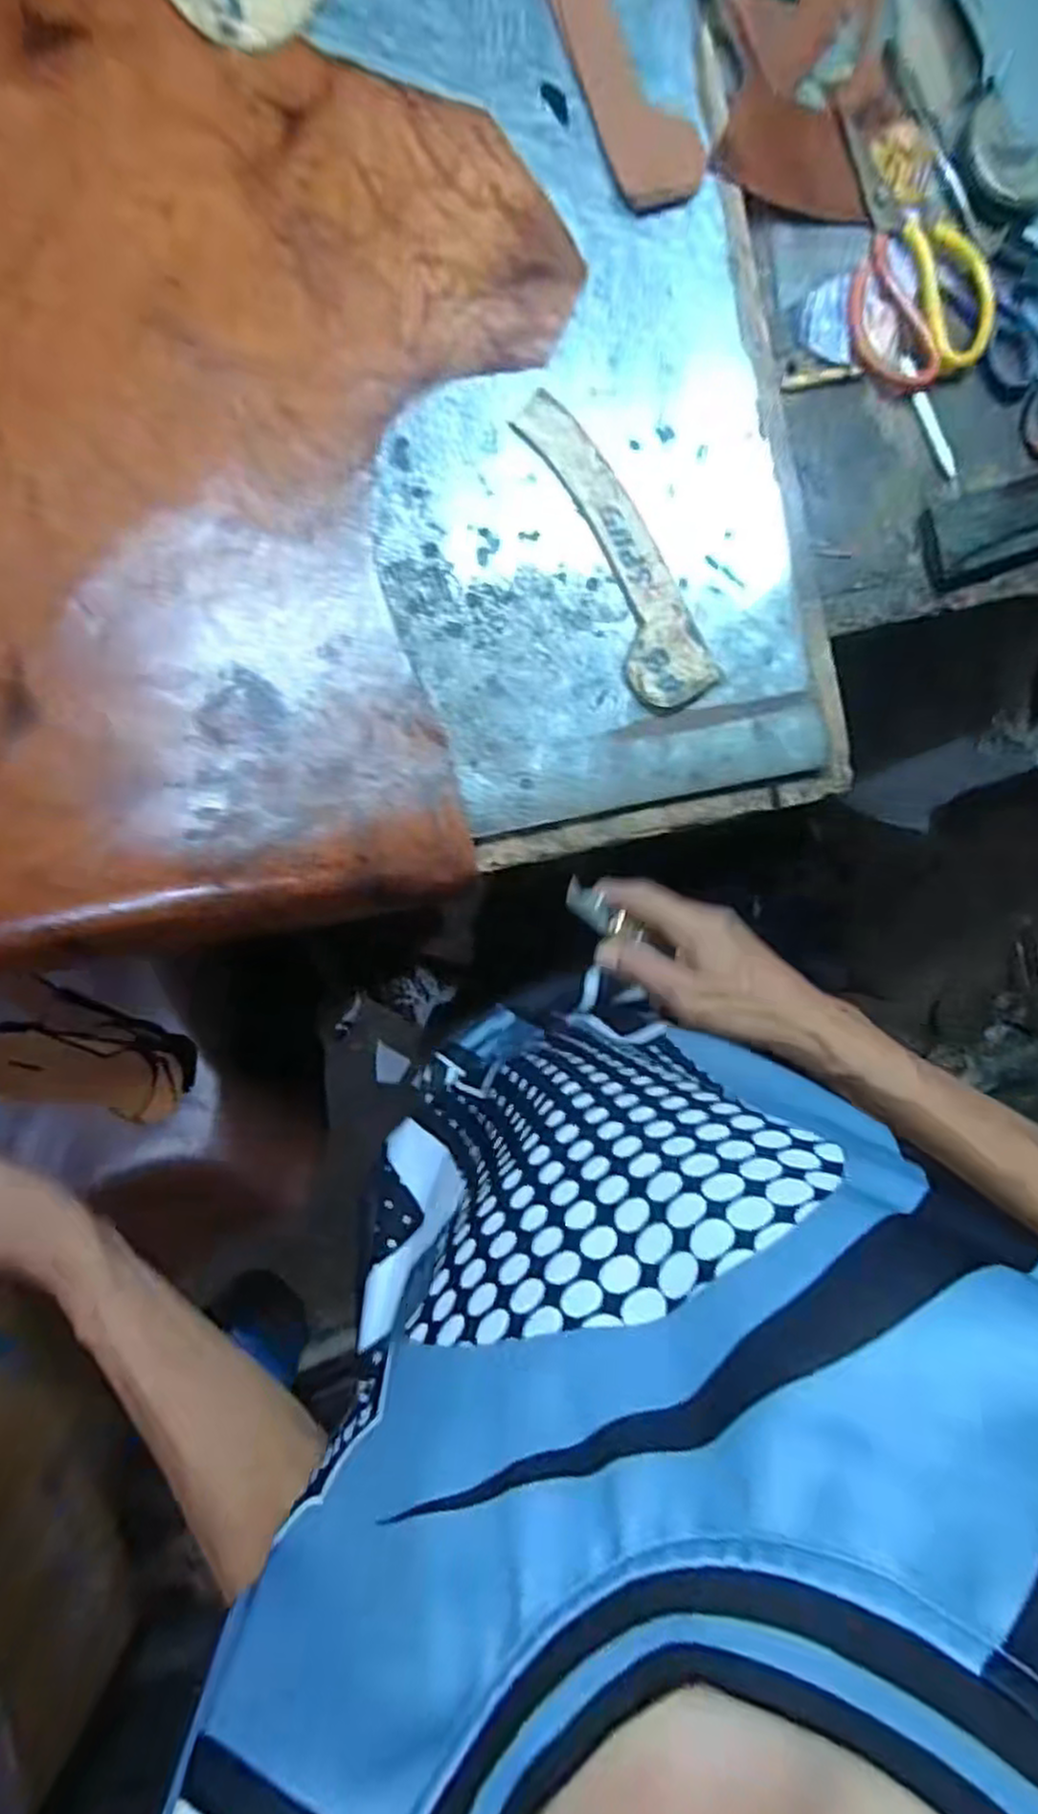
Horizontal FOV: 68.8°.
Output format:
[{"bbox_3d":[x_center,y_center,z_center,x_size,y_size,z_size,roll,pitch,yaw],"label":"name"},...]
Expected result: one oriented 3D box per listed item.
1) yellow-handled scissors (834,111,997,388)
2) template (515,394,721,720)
[{"bbox_3d":[0.272,-0.449,0.518,0.093,0.018,0.175,-9,96,-7],"label":"yellow-handled scissors"},{"bbox_3d":[0.062,-0.229,0.492,0.052,0.005,0.212,-27,92,-4],"label":"template"}]

